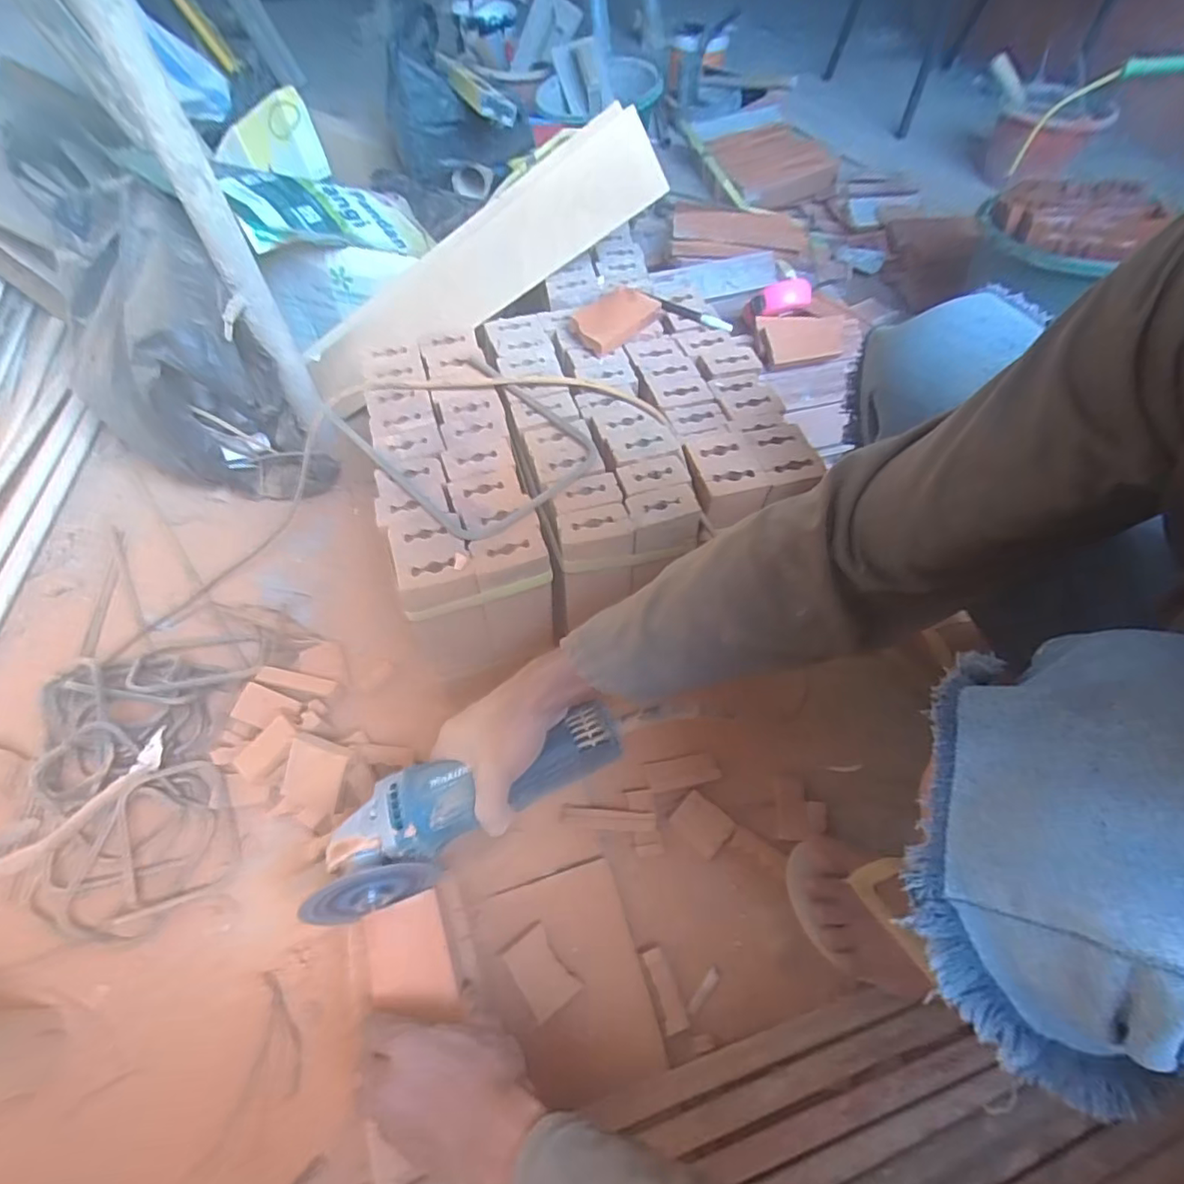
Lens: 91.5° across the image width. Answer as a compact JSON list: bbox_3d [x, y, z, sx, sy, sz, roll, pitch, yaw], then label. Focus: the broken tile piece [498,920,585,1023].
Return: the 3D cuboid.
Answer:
[{"bbox_3d":[-0.046,0.333,0.508,0.042,0.012,0.063,-32,63,-20],"label":"broken tile piece"}]

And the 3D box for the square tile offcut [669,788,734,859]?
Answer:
[{"bbox_3d":[0.111,0.231,0.576,0.053,0.008,0.044,40,64,22],"label":"square tile offcut"}]

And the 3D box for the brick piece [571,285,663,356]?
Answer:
[{"bbox_3d":[0.031,-0.320,0.663,0.054,0.030,0.120,38,64,21],"label":"brick piece"}]

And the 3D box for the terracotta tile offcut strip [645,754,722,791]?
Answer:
[{"bbox_3d":[0.096,0.190,0.610,0.075,0.005,0.030,-7,57,-5],"label":"terracotta tile offcut strip"}]

